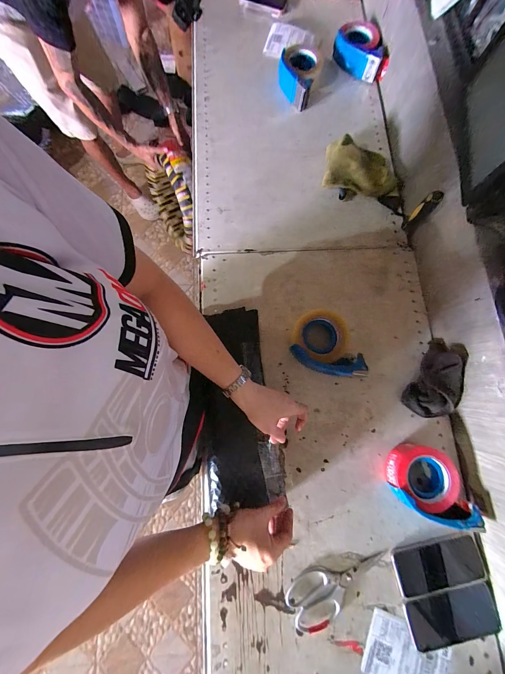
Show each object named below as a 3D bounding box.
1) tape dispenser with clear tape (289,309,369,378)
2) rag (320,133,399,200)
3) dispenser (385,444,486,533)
[{"bbox_3d":[0.167,0.014,0.572,0.154,0.063,0.123,18,77,3],"label":"tape dispenser with clear tape"},{"bbox_3d":[0.275,-0.417,0.667,0.190,0.067,0.108,10,77,1],"label":"rag"},{"bbox_3d":[0.349,0.286,0.514,0.169,0.064,0.119,29,78,5],"label":"dispenser"}]

